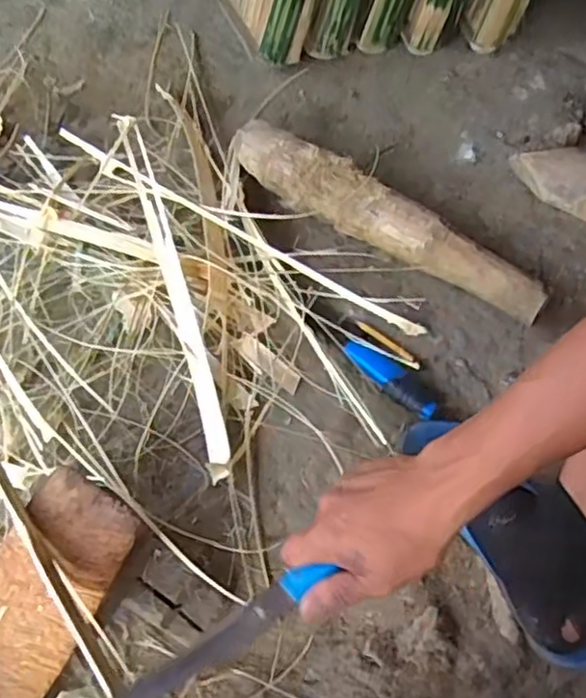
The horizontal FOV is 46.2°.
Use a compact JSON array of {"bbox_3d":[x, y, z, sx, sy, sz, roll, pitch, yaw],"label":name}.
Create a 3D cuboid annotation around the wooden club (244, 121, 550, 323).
[{"bbox_3d":[0.109,-0.165,0.870,0.450,0.083,0.076,31,62,20],"label":"wooden club"}]

